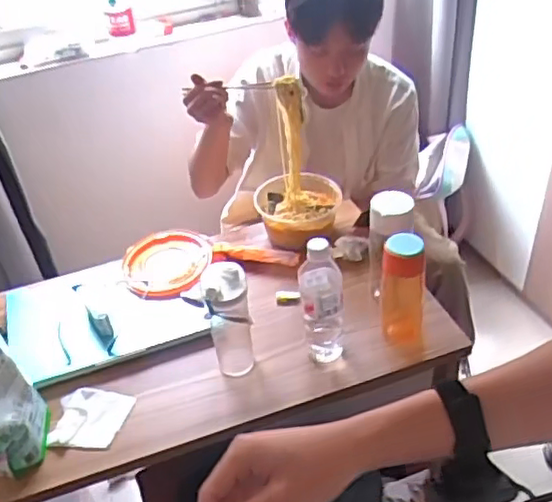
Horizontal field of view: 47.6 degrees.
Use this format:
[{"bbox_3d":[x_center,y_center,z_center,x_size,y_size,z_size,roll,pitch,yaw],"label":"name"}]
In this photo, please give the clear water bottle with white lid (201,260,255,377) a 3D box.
[{"bbox_3d":[-0.076,0.105,0.994,0.070,0.184,0.087,-12,38,-8],"label":"clear water bottle with white lid"}]

